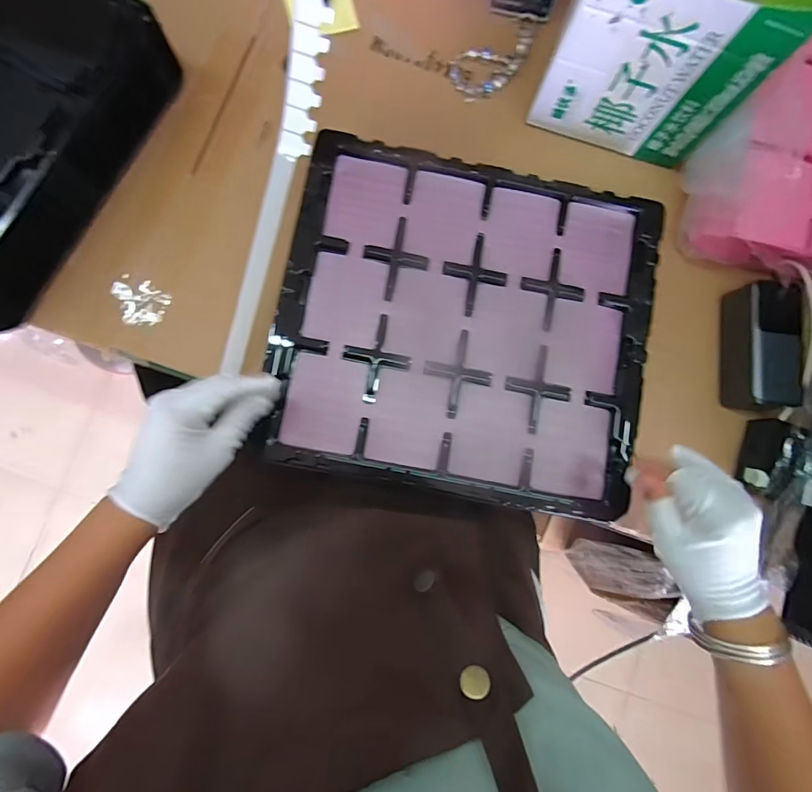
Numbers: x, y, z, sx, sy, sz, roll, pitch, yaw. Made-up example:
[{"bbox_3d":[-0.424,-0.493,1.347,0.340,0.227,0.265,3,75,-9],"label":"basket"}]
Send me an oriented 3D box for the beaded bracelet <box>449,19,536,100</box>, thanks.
[{"bbox_3d":[0.107,-0.389,0.513,0.113,0.012,0.057,-30,87,-6],"label":"beaded bracelet"}]

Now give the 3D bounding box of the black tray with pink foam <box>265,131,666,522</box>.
[{"bbox_3d":[0.060,-0.071,0.444,0.361,0.037,0.327,11,88,1],"label":"black tray with pink foam"}]

